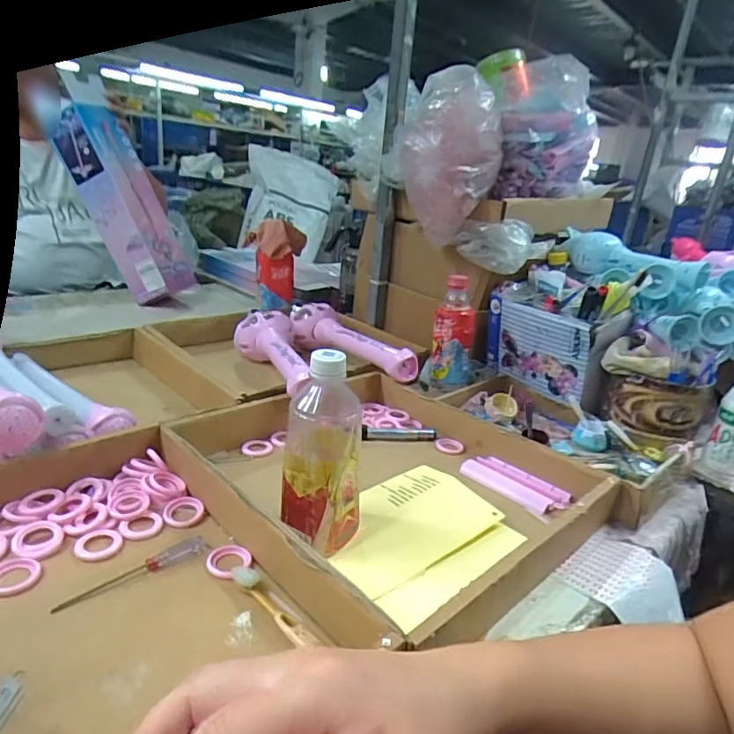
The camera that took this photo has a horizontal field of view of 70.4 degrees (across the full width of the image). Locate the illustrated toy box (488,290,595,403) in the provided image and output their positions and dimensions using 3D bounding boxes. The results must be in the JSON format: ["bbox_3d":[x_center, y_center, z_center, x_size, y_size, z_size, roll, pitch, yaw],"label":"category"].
[{"bbox_3d":[0.258,-0.028,0.809,0.028,0.133,0.170,-14,29,-43],"label":"illustrated toy box"}]

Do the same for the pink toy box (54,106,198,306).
[{"bbox_3d":[-0.526,-0.330,1.128,0.124,0.420,0.122,-17,17,15],"label":"pink toy box"}]

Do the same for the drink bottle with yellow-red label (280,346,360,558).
[{"bbox_3d":[-0.039,0.075,0.477,0.071,0.182,0.079,3,22,-5],"label":"drink bottle with yellow-red label"}]

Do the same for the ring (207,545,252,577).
[{"bbox_3d":[-0.123,0.169,0.458,0.036,0.004,0.038,4,22,-2],"label":"ring"}]

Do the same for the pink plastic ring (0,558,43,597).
[{"bbox_3d":[-0.280,0.165,0.412,0.038,0.004,0.038,4,22,-3],"label":"pink plastic ring"}]

